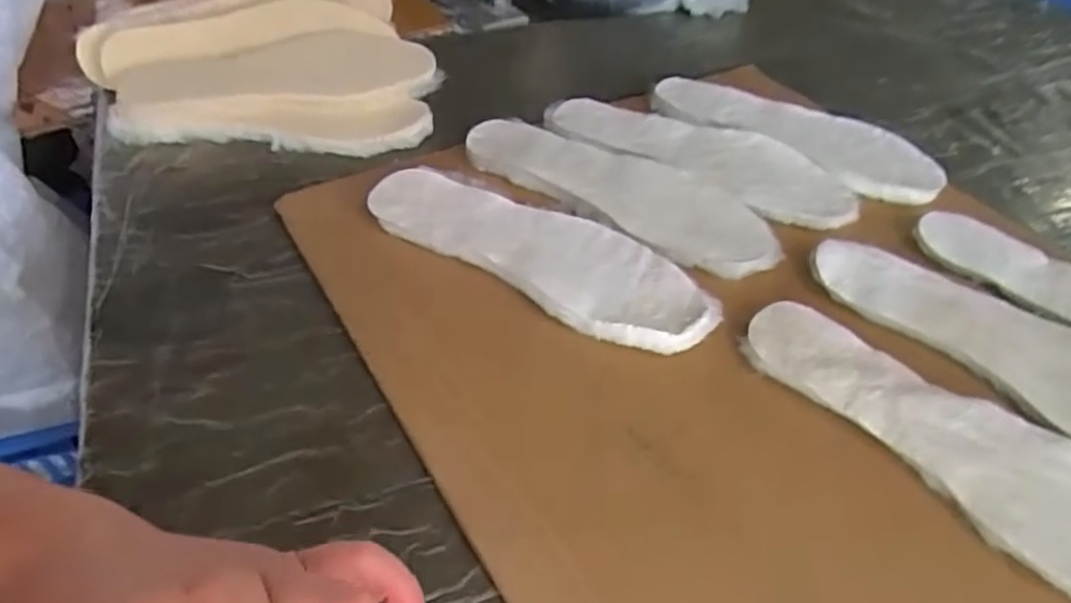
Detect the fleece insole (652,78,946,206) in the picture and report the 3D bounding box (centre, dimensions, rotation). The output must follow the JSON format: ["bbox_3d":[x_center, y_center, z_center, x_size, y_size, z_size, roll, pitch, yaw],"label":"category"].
[{"bbox_3d":[0.251,-0.170,0.655,0.276,0.008,0.099,29,51,24],"label":"fleece insole"}]

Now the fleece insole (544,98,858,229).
[{"bbox_3d":[0.147,-0.137,0.626,0.291,0.019,0.092,24,49,20],"label":"fleece insole"}]

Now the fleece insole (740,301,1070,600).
[{"bbox_3d":[0.258,0.083,0.407,0.090,0.008,0.275,-33,55,-30],"label":"fleece insole"}]

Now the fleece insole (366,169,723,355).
[{"bbox_3d":[0.001,-0.040,0.520,0.283,0.019,0.091,27,50,22],"label":"fleece insole"}]

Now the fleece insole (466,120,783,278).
[{"bbox_3d":[0.070,-0.102,0.578,0.285,0.006,0.096,27,50,23],"label":"fleece insole"}]

